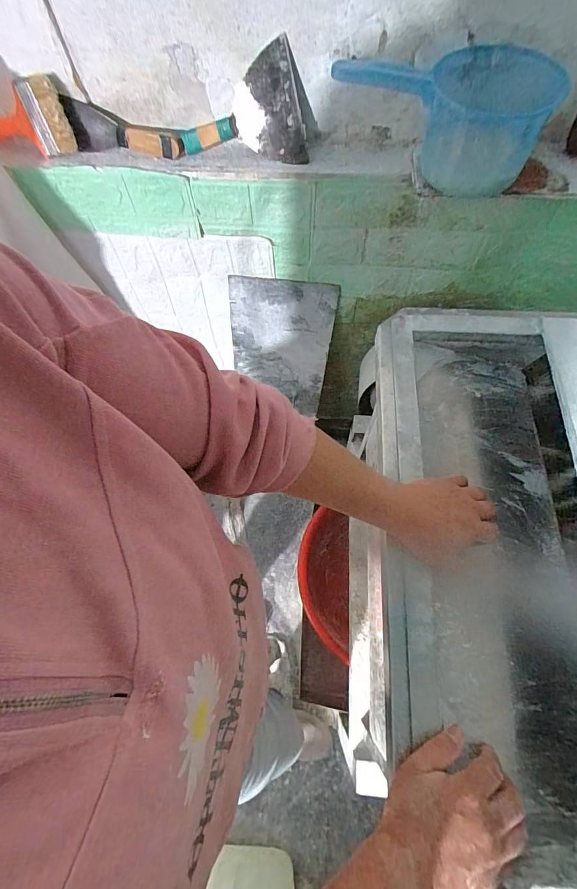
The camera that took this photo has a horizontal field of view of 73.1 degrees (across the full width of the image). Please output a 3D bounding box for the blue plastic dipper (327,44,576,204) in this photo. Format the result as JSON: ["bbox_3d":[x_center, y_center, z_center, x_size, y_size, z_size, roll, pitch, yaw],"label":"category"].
[{"bbox_3d":[0.193,-0.436,0.529,0.259,0.127,0.125,3,65,3],"label":"blue plastic dipper"}]

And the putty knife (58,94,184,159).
[{"bbox_3d":[-0.244,-0.468,0.577,0.157,0.062,0.028,3,65,3],"label":"putty knife"}]

